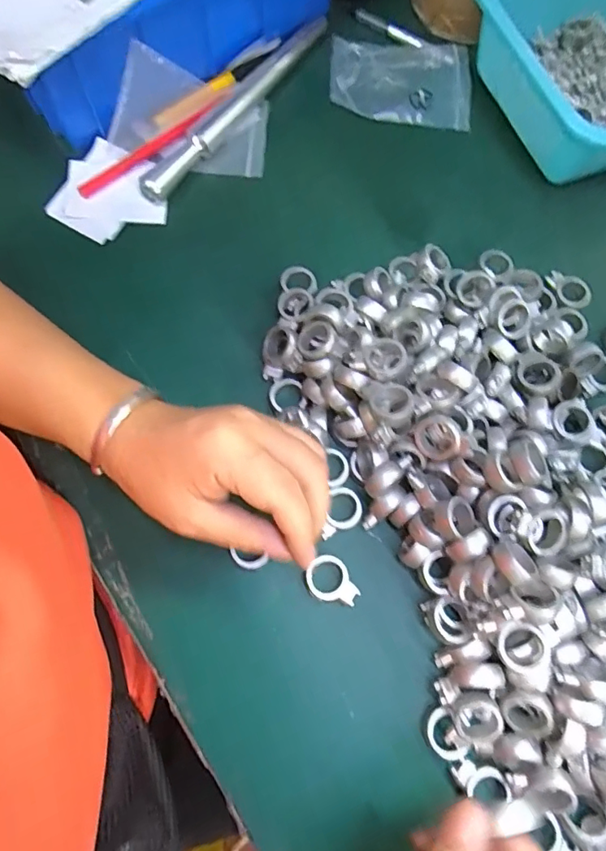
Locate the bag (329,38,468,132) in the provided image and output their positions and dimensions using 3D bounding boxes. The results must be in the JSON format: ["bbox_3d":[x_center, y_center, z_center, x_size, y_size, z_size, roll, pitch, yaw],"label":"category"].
[{"bbox_3d":[0.085,-0.295,0.420,0.120,0.011,0.076,3,85,-4],"label":"bag"}]

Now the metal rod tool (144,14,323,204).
[{"bbox_3d":[-0.051,-0.261,0.401,0.015,0.020,0.224,35,76,9],"label":"metal rod tool"}]

